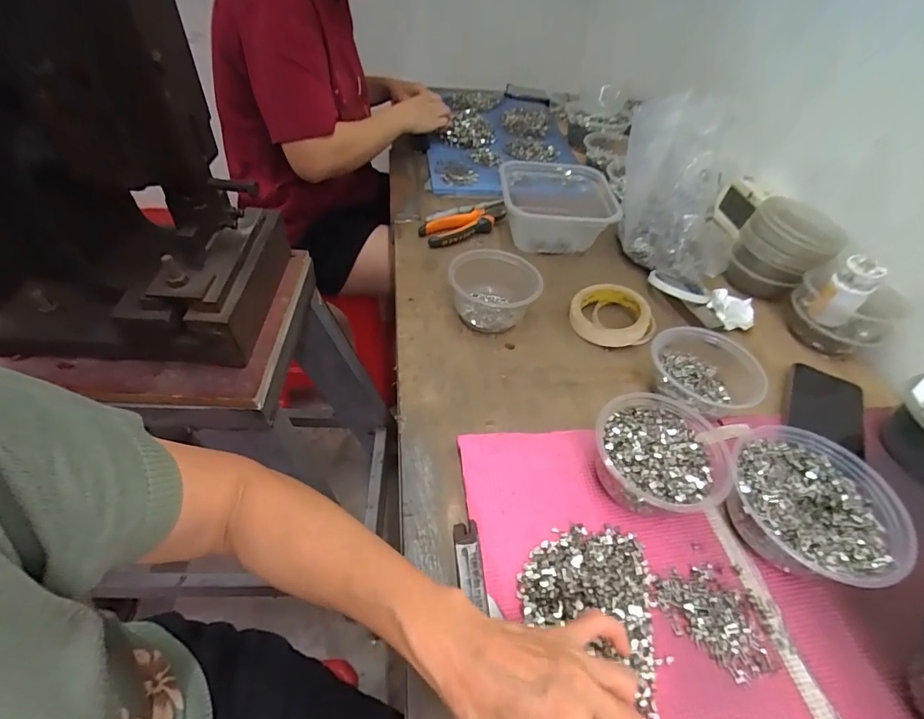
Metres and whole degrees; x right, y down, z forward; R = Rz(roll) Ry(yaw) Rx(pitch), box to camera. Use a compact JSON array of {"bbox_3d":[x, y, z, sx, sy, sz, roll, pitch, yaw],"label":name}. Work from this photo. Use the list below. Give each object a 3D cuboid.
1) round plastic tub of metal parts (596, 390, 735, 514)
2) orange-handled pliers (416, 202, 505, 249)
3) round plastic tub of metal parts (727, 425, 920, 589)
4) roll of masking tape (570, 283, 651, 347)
[{"bbox_3d":[0.178,0.094,0.414,0.113,0.060,0.113,3,48,-4],"label":"round plastic tub of metal parts"},{"bbox_3d":[0.010,-0.224,0.713,0.164,0.019,0.061,-31,58,-30],"label":"orange-handled pliers"},{"bbox_3d":[0.307,0.127,0.394,0.140,0.056,0.131,3,48,-4],"label":"round plastic tub of metal parts"},{"bbox_3d":[0.194,-0.061,0.589,0.097,0.035,0.095,3,48,-4],"label":"roll of masking tape"}]

